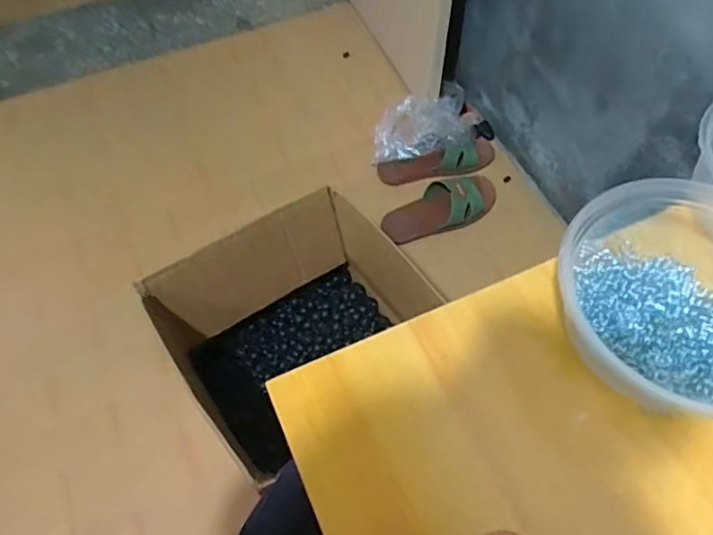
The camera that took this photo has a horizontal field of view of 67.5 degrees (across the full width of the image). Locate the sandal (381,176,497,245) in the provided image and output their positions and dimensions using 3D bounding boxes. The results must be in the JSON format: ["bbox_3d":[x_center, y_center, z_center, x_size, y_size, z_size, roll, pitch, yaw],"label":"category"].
[{"bbox_3d":[0.161,-0.116,0.962,0.233,0.078,0.077,-26,63,-14],"label":"sandal"}]

